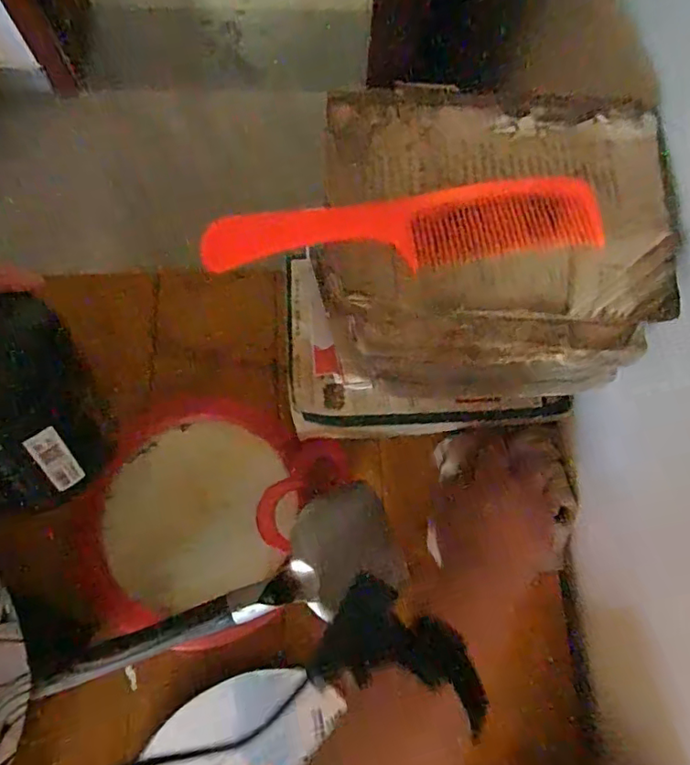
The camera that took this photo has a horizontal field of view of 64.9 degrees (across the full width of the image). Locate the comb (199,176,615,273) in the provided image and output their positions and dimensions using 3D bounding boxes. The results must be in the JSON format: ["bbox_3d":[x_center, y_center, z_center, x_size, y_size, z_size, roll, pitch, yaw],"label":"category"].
[{"bbox_3d":[0.034,-0.086,0.306,0.222,0.006,0.043,-8,84,-5],"label":"comb"}]

